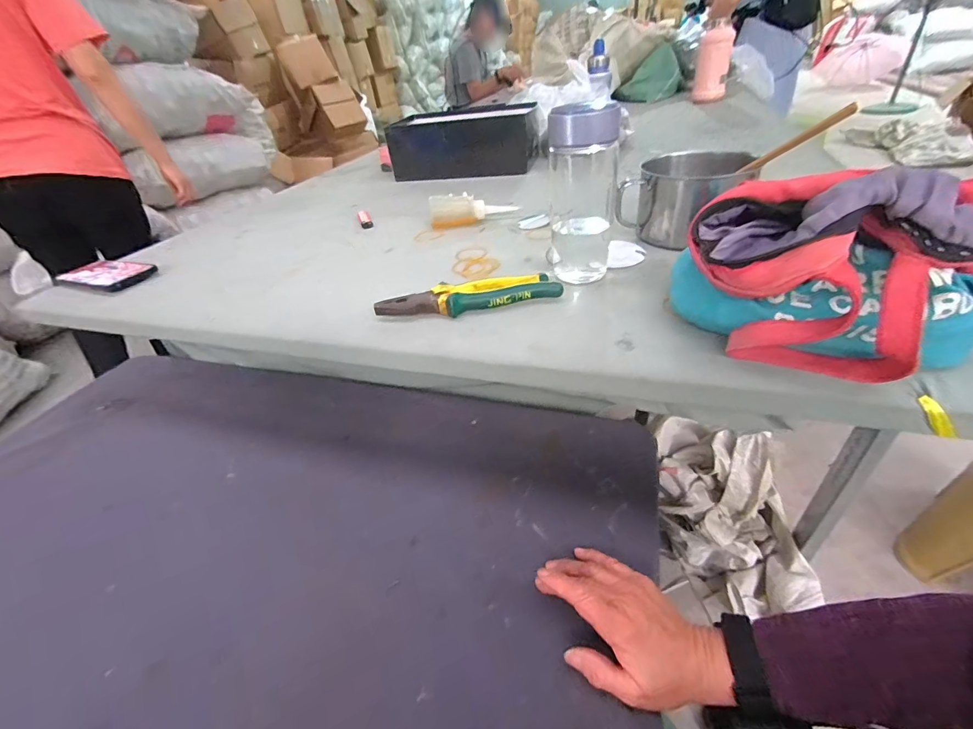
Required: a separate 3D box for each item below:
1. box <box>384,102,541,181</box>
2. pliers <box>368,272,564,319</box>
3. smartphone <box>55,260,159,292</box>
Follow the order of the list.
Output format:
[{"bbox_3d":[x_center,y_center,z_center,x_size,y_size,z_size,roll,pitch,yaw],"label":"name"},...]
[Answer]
[{"bbox_3d":[-0.049,-0.507,0.941,0.339,0.117,0.127,2,39,12],"label":"box"},{"bbox_3d":[-0.020,-0.075,0.462,0.200,0.027,0.049,-9,38,-2],"label":"pliers"},{"bbox_3d":[-0.595,-0.140,0.641,0.154,0.014,0.082,10,41,21],"label":"smartphone"}]

